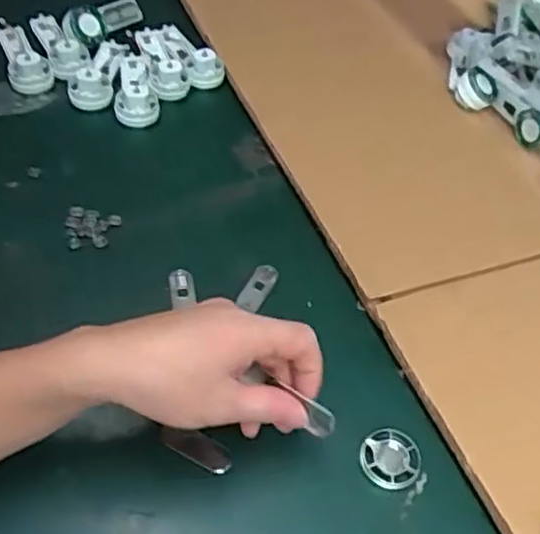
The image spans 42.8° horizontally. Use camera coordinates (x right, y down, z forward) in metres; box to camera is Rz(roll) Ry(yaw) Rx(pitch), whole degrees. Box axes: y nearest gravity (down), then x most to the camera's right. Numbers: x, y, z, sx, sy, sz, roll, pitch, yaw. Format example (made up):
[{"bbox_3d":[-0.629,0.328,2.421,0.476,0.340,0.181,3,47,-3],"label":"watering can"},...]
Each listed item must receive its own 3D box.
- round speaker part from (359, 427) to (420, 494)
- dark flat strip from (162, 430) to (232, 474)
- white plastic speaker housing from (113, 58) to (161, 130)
[{"bbox_3d":[0.081,0.128,0.459,0.041,0.007,0.038,4,51,-5],"label":"round speaker part"},{"bbox_3d":[-0.047,0.118,0.447,0.048,0.006,0.016,28,52,-4],"label":"dark flat strip"},{"bbox_3d":[-0.130,-0.170,0.656,0.040,0.032,0.090,-6,52,-13],"label":"white plastic speaker housing"}]

